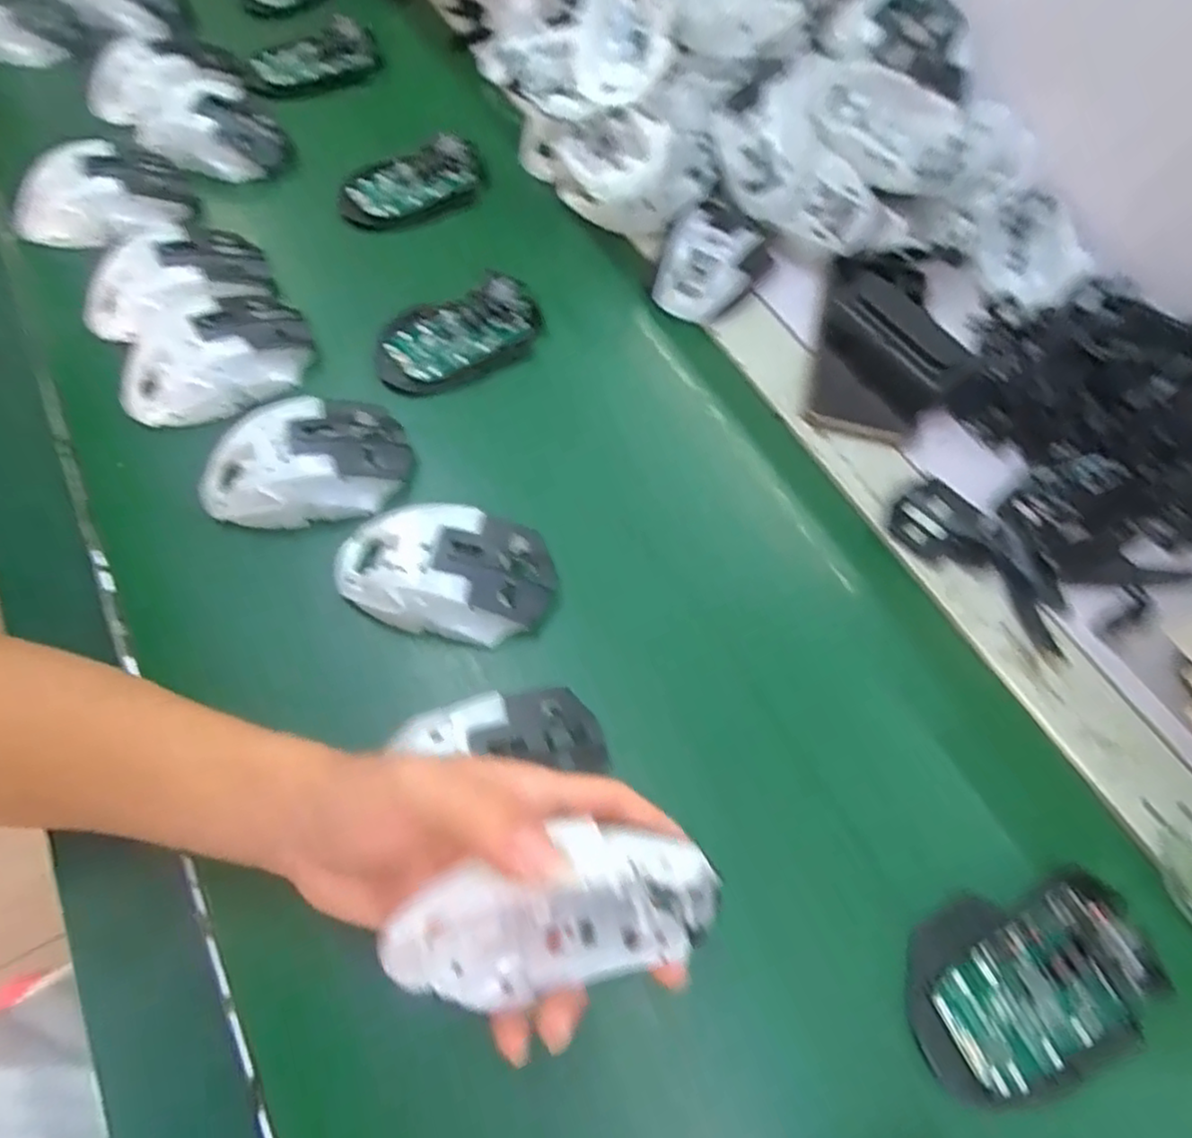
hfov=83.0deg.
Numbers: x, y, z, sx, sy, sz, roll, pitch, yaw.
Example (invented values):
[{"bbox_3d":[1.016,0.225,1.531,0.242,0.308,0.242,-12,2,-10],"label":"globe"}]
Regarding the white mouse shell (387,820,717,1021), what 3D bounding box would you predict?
[{"bbox_3d":[-0.014,0.121,0.234,0.110,0.060,0.047,-12,64,-6],"label":"white mouse shell"}]

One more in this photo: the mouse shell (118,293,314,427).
[{"bbox_3d":[-0.238,-0.132,0.421,0.114,0.037,0.069,-38,70,-18],"label":"mouse shell"}]

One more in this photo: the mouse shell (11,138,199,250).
[{"bbox_3d":[-0.355,-0.267,0.478,0.116,0.034,0.073,-31,68,-15],"label":"mouse shell"}]

